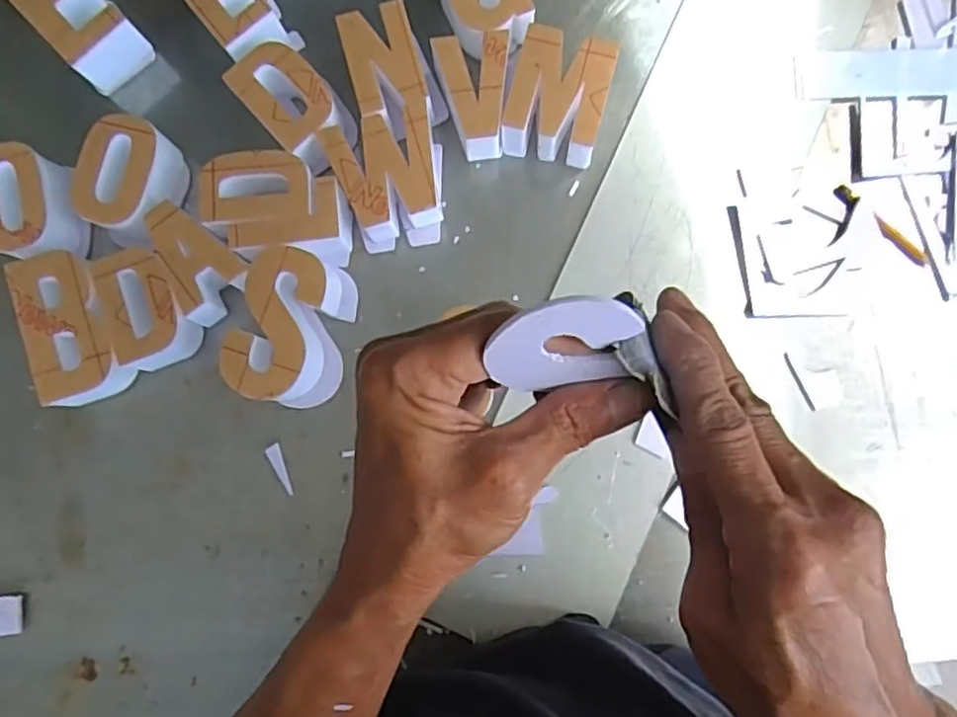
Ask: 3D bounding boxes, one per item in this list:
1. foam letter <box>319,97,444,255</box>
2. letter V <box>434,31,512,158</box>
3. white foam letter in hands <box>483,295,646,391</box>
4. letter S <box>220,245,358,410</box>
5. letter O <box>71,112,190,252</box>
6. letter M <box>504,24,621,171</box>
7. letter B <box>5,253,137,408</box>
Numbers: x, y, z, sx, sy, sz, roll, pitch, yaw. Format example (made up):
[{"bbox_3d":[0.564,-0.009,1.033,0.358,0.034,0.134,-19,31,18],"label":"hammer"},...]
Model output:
[{"bbox_3d":[-0.067,-0.141,0.511,0.082,0.048,0.103,-13,84,1],"label":"foam letter"},{"bbox_3d":[0.001,-0.201,0.516,0.057,0.048,0.086,-11,84,1],"label":"letter V"},{"bbox_3d":[0.029,-0.004,0.226,0.050,0.044,0.004,-8,50,-2],"label":"white foam letter in hands"},{"bbox_3d":[-0.139,-0.022,0.501,0.074,0.049,0.109,12,85,3],"label":"letter S"},{"bbox_3d":[-0.268,-0.134,0.519,0.062,0.053,0.096,9,85,3],"label":"letter O"},{"bbox_3d":[0.062,-0.199,0.513,0.071,0.045,0.087,13,85,3],"label":"letter M"},{"bbox_3d":[-0.306,-0.022,0.509,0.063,0.051,0.112,-24,83,-2],"label":"letter B"}]

